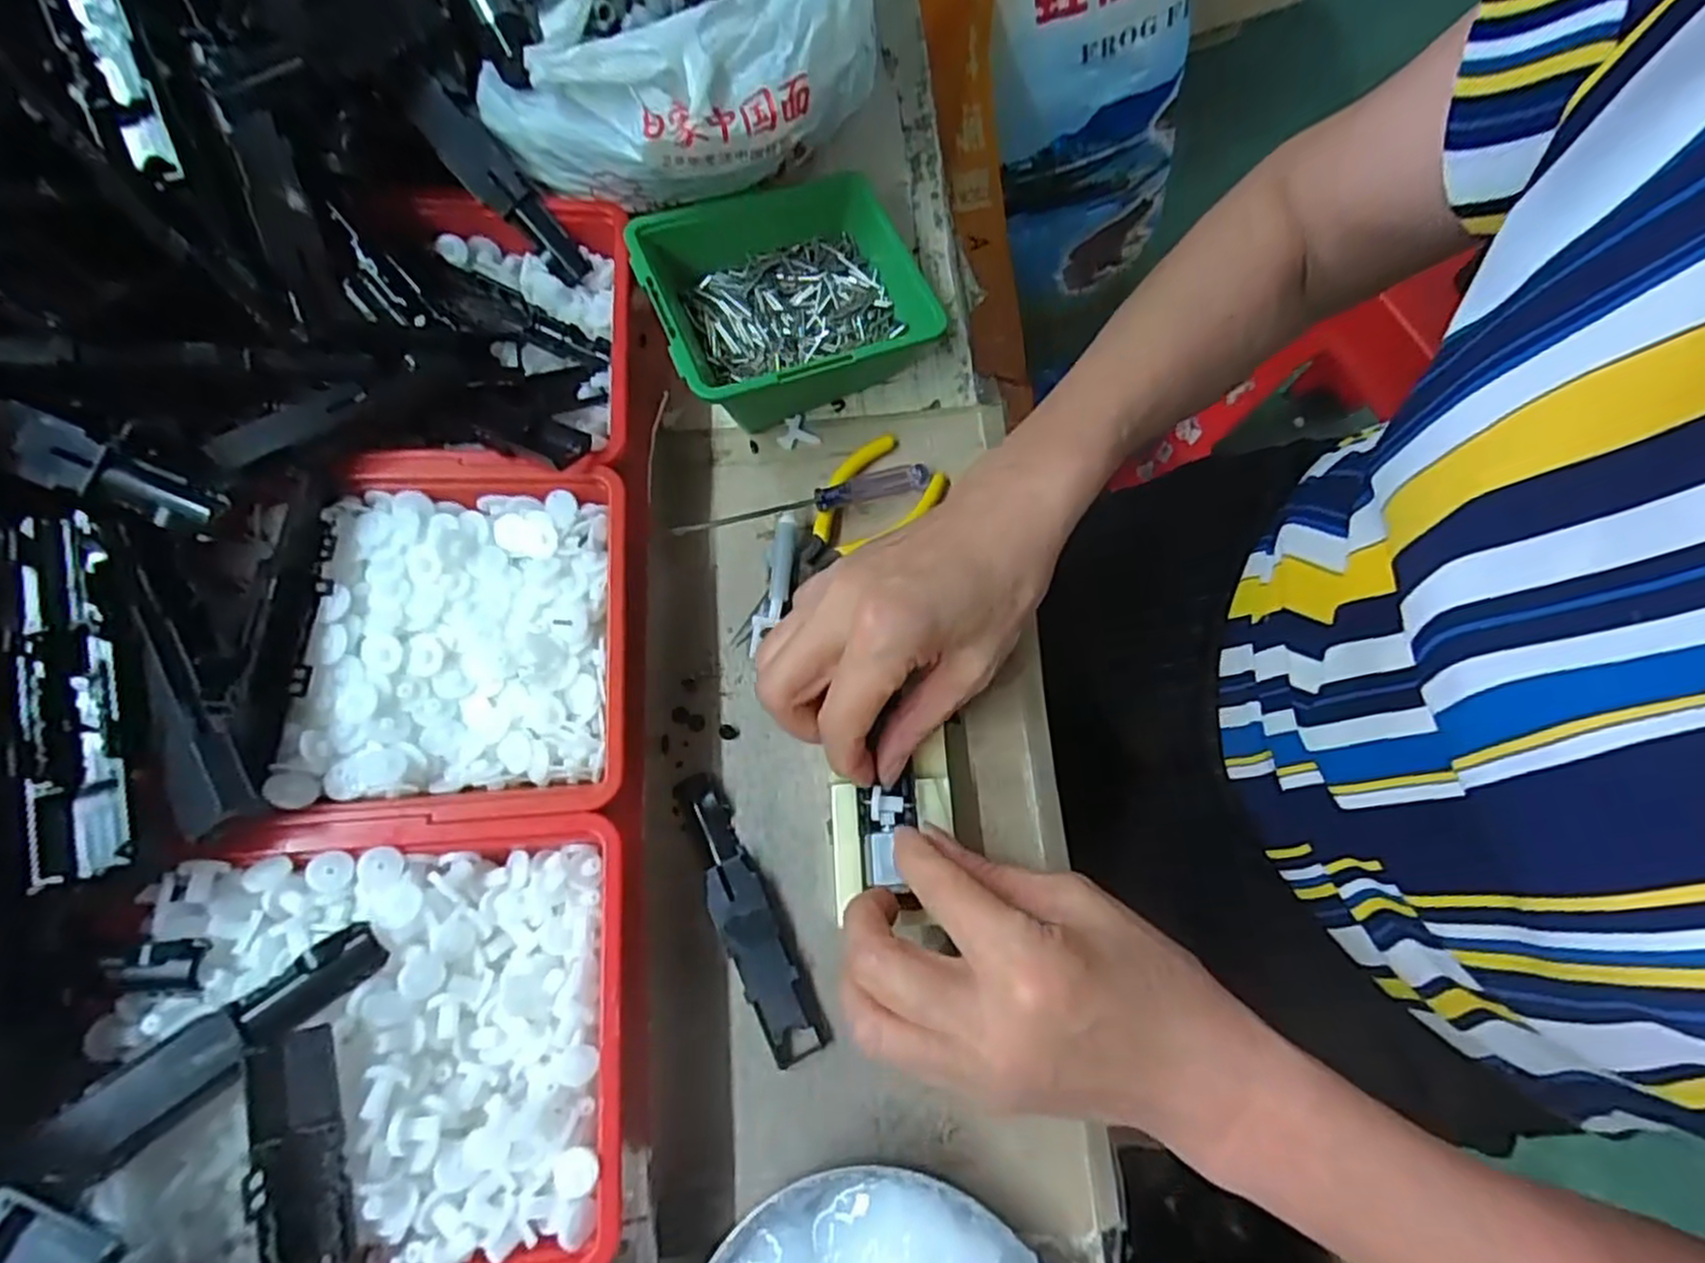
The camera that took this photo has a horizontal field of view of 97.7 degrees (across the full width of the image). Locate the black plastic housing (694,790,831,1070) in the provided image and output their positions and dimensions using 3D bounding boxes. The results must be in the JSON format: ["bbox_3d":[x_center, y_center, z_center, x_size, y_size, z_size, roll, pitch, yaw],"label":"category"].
[{"bbox_3d":[-0.043,0.120,0.308,0.023,0.010,0.109,-25,74,-6],"label":"black plastic housing"}]

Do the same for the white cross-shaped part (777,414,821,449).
[{"bbox_3d":[-0.029,-0.100,0.379,0.017,0.004,0.019,-38,76,-10],"label":"white cross-shaped part"}]

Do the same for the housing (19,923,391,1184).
[{"bbox_3d":[-0.192,0.126,0.227,0.089,0.010,0.022,-35,74,-32],"label":"housing"}]

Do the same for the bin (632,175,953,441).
[{"bbox_3d":[-0.031,-0.163,0.368,0.125,0.058,0.109,-24,74,-6],"label":"bin"}]

